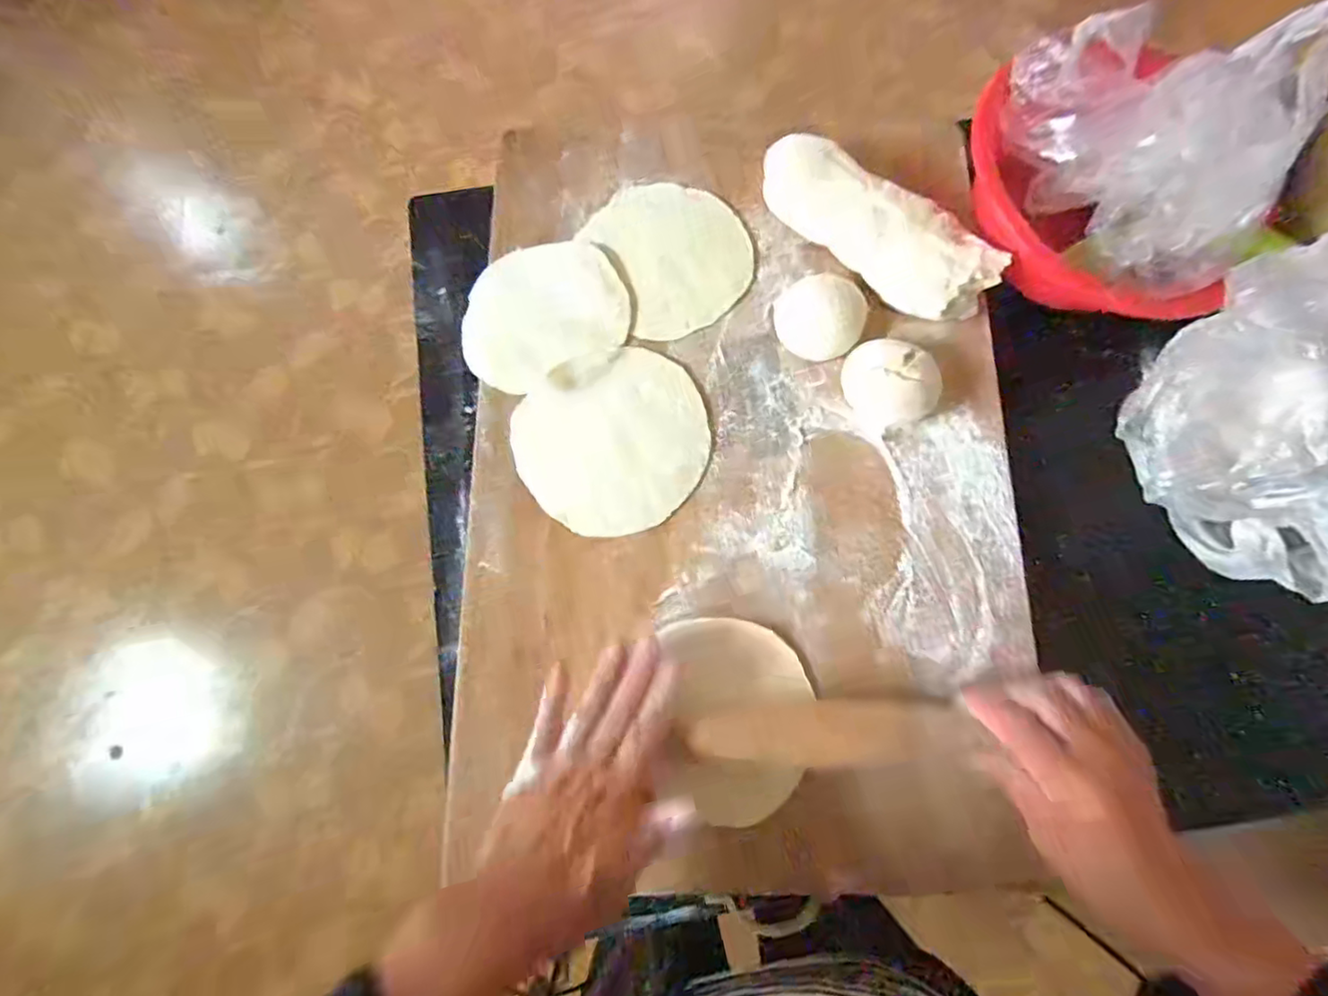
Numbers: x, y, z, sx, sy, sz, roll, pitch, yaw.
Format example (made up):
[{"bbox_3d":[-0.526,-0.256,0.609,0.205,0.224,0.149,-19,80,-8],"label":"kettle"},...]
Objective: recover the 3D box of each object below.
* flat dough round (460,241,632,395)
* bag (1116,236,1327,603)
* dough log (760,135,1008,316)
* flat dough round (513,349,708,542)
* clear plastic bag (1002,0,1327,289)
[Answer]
[{"bbox_3d":[-0.097,-0.147,0.479,0.130,0.016,0.105,-31,78,-8],"label":"flat dough round"},{"bbox_3d":[0.391,-0.031,0.367,0.114,0.138,0.210,-26,77,-7],"label":"bag"},{"bbox_3d":[0.164,-0.211,0.478,0.194,0.043,0.066,44,80,10],"label":"dough log"},{"bbox_3d":[-0.035,-0.041,0.460,0.141,0.004,0.128,-28,77,-7],"label":"flat dough round"},{"bbox_3d":[0.315,-0.244,0.385,0.075,0.175,0.187,-18,77,-3],"label":"clear plastic bag"}]

